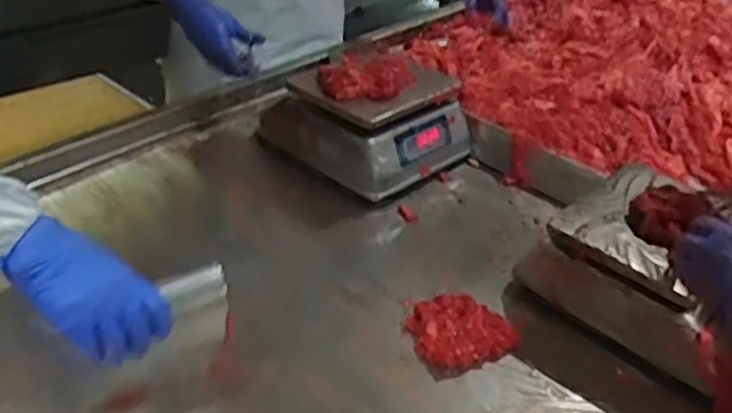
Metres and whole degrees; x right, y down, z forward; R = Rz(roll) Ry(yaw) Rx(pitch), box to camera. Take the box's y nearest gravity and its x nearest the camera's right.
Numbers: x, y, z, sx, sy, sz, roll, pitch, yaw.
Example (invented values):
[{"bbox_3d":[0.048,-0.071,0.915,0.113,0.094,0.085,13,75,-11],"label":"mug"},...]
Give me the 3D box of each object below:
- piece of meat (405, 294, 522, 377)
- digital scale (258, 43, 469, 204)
[{"bbox_3d":[0.111,0.141,0.843,0.112,0.032,0.095,-10,37,-19],"label":"piece of meat"},{"bbox_3d":[0.000,-0.143,1.163,0.261,0.145,0.225,31,43,34],"label":"digital scale"}]

